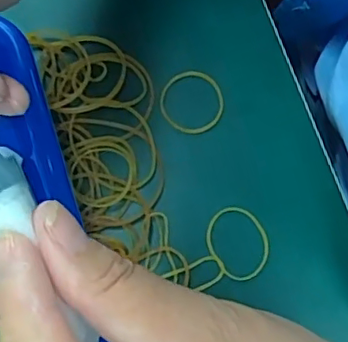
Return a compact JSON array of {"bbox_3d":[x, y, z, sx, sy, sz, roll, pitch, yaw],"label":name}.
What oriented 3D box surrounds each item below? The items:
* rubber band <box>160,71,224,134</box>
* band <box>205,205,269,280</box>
[{"bbox_3d":[0.009,-0.036,0.295,0.032,0.004,0.034,0,74,0],"label":"rubber band"},{"bbox_3d":[0.030,0.034,0.274,0.029,0.004,0.035,-12,74,-3],"label":"band"}]

